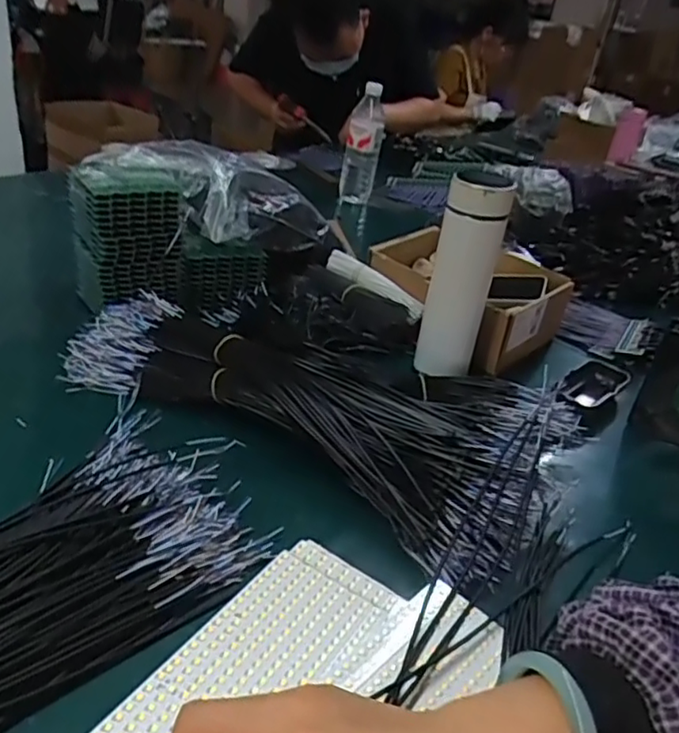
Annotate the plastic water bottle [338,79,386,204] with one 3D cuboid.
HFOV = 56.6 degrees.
[{"bbox_3d":[0.051,-0.462,1.317,0.075,0.217,0.079,9,30,-2],"label":"plastic water bottle"}]

